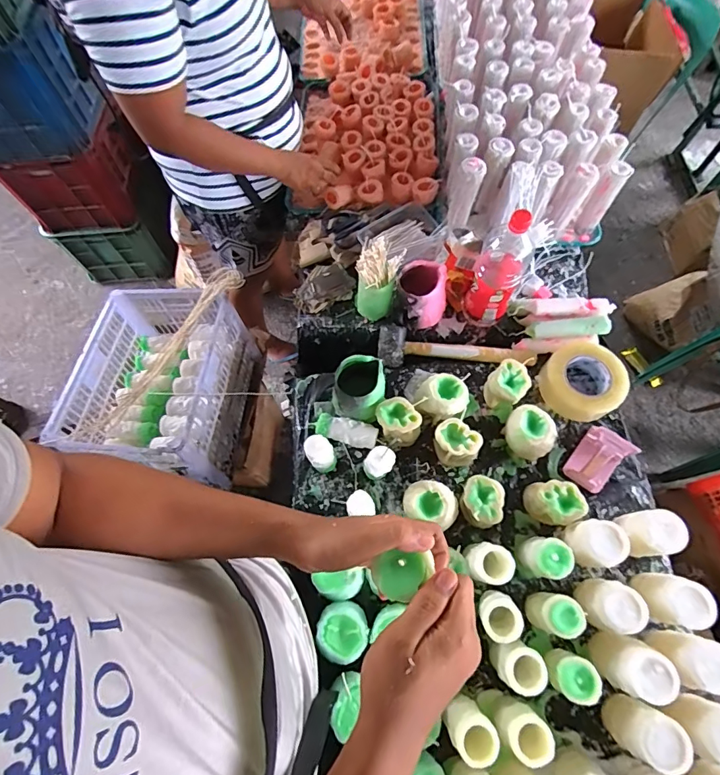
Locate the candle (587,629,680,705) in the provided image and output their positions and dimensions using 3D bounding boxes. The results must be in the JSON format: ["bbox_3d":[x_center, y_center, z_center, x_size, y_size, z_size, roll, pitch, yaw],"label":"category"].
[{"bbox_3d":[0.357,0.371,0.587,0.067,0.109,0.061,-1,67,1],"label":"candle"}]

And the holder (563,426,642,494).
[{"bbox_3d":[0.389,0.113,0.704,0.070,0.082,0.092,41,74,17],"label":"holder"}]

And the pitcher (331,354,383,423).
[{"bbox_3d":[-0.004,0.010,0.749,0.090,0.104,0.091,-8,67,-2],"label":"pitcher"}]

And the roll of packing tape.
[{"bbox_3d":[0.394,-0.009,0.777,0.134,0.061,0.128,-1,67,1],"label":"roll of packing tape"}]

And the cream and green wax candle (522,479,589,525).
[{"bbox_3d":[0.303,0.183,0.690,0.074,0.079,0.071,-6,67,-1],"label":"cream and green wax candle"}]

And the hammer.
[{"bbox_3d":[0.181,-0.075,0.820,0.290,0.036,0.065,1,67,2],"label":"hammer"}]

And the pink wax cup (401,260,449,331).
[{"bbox_3d":[0.118,-0.173,0.811,0.078,0.101,0.080,-1,67,1],"label":"pink wax cup"}]

